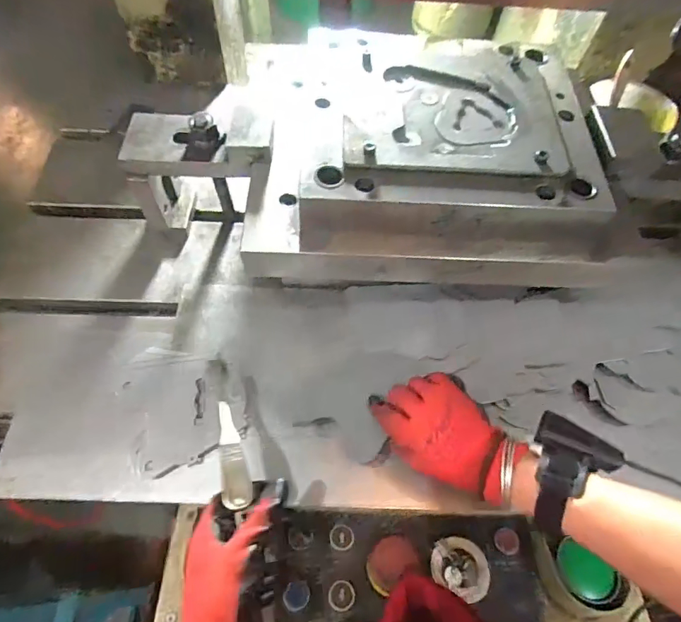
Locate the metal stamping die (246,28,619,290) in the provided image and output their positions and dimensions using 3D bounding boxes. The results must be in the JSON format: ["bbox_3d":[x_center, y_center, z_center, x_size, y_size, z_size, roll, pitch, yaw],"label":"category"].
[{"bbox_3d":[0.091,-0.187,0.542,0.365,0.106,0.296,1,61,-2],"label":"metal stamping die"}]

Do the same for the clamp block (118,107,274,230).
[{"bbox_3d":[-0.172,-0.167,0.581,0.180,0.161,0.077,9,61,2],"label":"clamp block"}]

